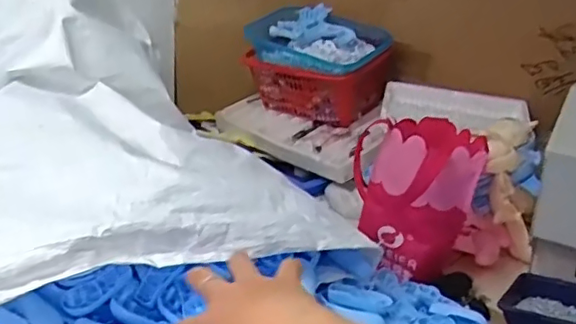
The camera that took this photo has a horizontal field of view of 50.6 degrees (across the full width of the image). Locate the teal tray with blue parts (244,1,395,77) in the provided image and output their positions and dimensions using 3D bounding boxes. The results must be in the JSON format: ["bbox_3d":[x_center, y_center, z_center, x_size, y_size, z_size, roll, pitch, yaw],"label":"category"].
[{"bbox_3d":[0.060,-0.241,1.200,0.276,0.057,0.184,28,53,33],"label":"teal tray with blue parts"}]

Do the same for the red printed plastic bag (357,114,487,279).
[{"bbox_3d":[0.173,0.046,0.822,0.155,0.180,0.134,9,21,13],"label":"red printed plastic bag"}]

